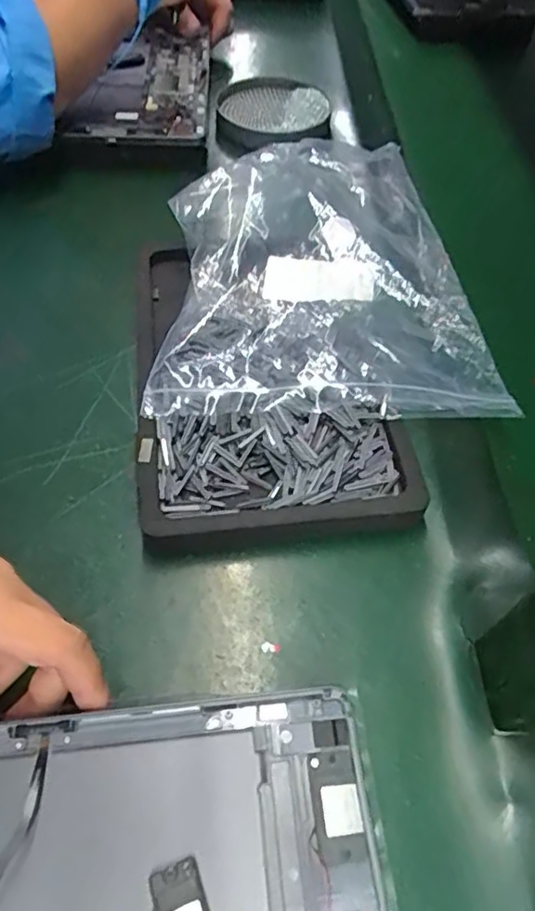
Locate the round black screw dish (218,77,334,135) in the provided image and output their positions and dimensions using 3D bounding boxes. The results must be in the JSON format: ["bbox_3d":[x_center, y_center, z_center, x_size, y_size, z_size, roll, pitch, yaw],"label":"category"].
[{"bbox_3d":[0.007,-0.336,0.573,0.107,0.023,0.104,2,56,-3],"label":"round black screw dish"}]

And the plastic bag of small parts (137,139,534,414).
[{"bbox_3d":[0.039,-0.135,0.415,0.218,0.046,0.252,2,56,-3],"label":"plastic bag of small parts"}]

